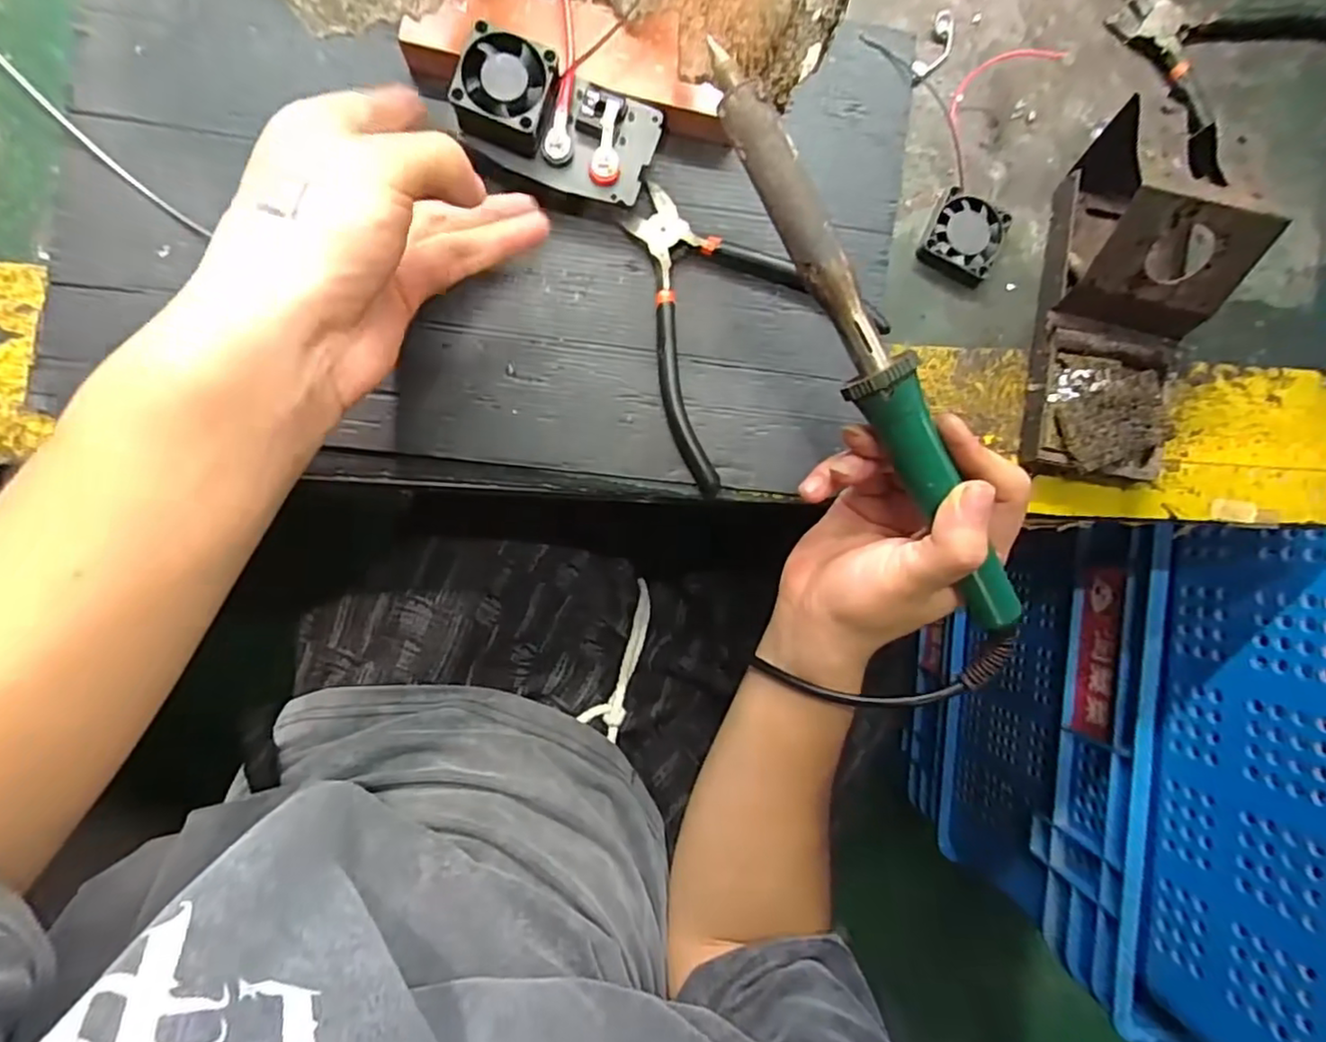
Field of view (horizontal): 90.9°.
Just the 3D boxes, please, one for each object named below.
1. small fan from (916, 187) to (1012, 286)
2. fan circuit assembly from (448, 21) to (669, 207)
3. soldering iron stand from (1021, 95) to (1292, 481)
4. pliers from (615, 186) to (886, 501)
[{"bbox_3d":[0.165,-0.157,0.359,0.038,0.011,0.042,25,86,-4],"label":"small fan"},{"bbox_3d":[-0.049,-0.191,0.311,0.091,0.028,0.047,15,87,-5],"label":"fan circuit assembly"},{"bbox_3d":[0.244,-0.115,0.332,0.075,0.079,0.175,3,88,-5],"label":"soldering iron stand"},{"bbox_3d":[0.028,-0.109,0.341,0.131,0.014,0.135,-42,92,-5],"label":"pliers"}]

